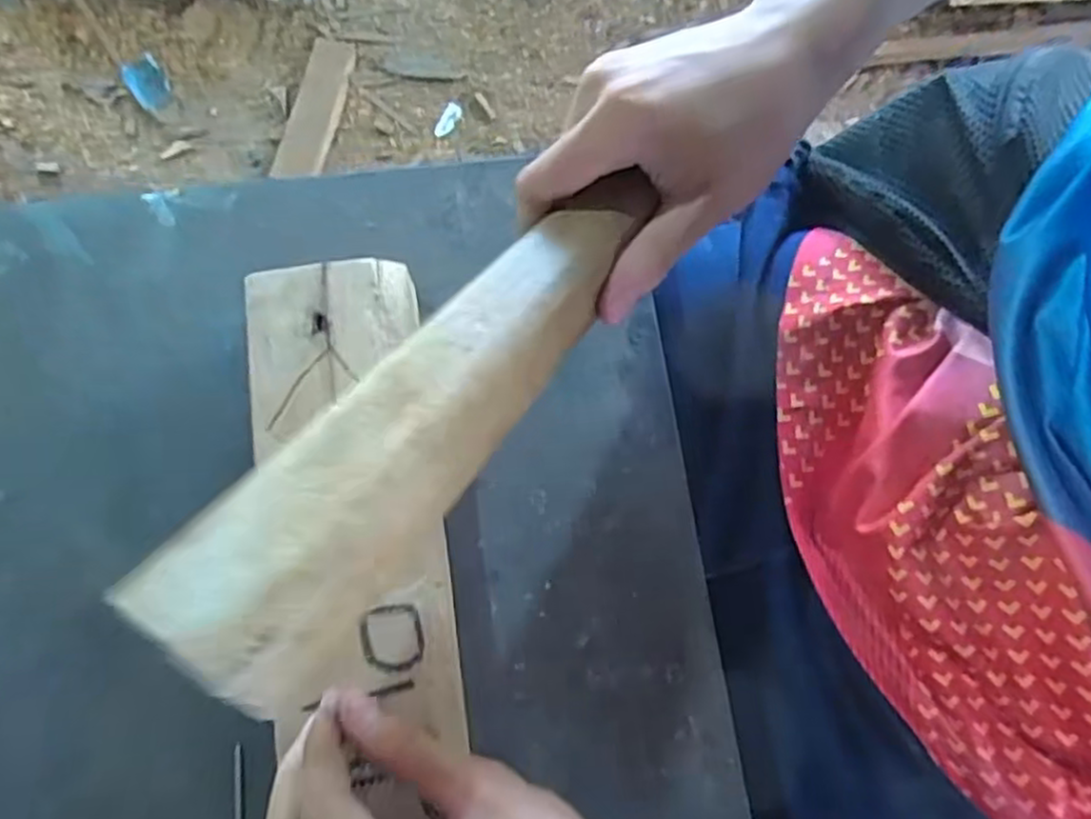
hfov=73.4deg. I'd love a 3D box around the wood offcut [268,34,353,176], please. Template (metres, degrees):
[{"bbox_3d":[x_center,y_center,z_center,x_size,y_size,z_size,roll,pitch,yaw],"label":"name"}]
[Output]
[{"bbox_3d":[-0.404,-0.535,1.295,0.076,0.026,0.287,13,74,2],"label":"wood offcut"}]

